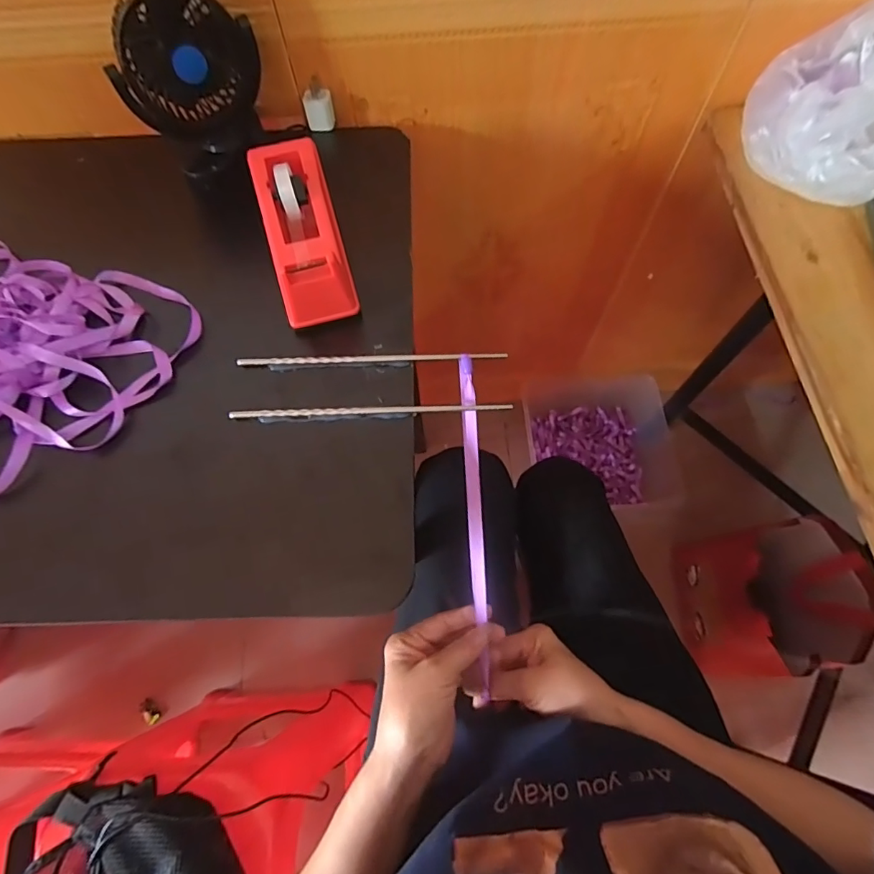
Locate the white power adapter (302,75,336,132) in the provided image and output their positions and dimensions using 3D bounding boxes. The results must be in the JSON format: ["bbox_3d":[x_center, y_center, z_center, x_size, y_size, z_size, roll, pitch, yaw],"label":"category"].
[{"bbox_3d":[-0.124,-0.347,0.507,0.030,0.039,0.031,-11,67,-3],"label":"white power adapter"}]

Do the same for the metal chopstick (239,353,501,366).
[{"bbox_3d":[-0.054,-0.065,0.403,0.220,0.005,0.008,-1,67,2],"label":"metal chopstick"}]

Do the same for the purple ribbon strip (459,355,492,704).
[{"bbox_3d":[0.032,0.068,0.408,0.011,0.017,0.265,-4,95,1],"label":"purple ribbon strip"}]

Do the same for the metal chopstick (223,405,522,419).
[{"bbox_3d":[-0.053,-0.023,0.387,0.222,0.006,0.009,-2,67,1],"label":"metal chopstick"}]

